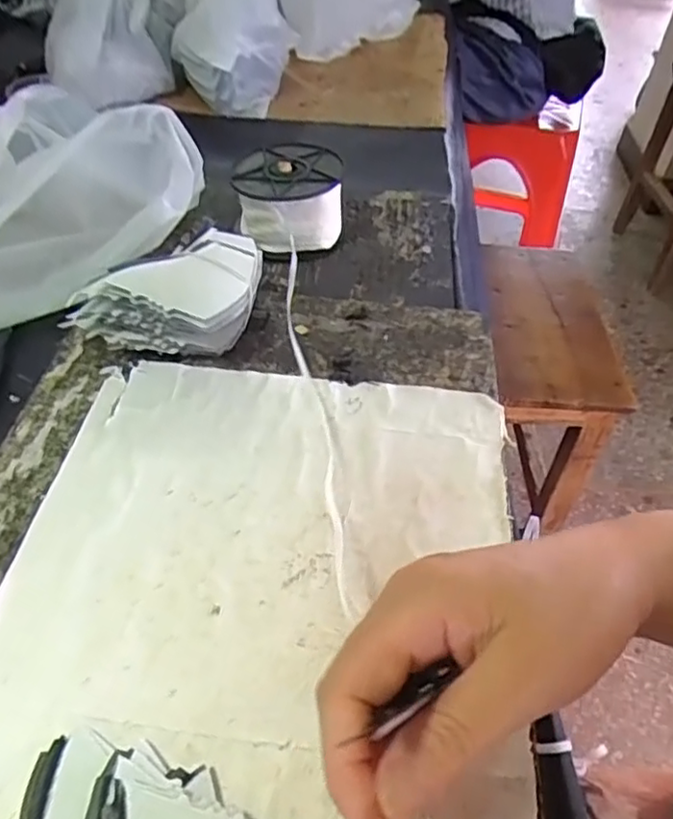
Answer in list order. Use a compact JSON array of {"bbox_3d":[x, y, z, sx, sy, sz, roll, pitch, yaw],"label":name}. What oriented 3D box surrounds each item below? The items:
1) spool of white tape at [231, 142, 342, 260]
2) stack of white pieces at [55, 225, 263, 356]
[{"bbox_3d":[-0.040,-0.172,0.544,0.085,0.061,0.091,1,45,-1],"label":"spool of white tape"},{"bbox_3d":[-0.112,-0.081,0.450,0.112,0.061,0.088,10,46,7],"label":"stack of white pieces"}]

